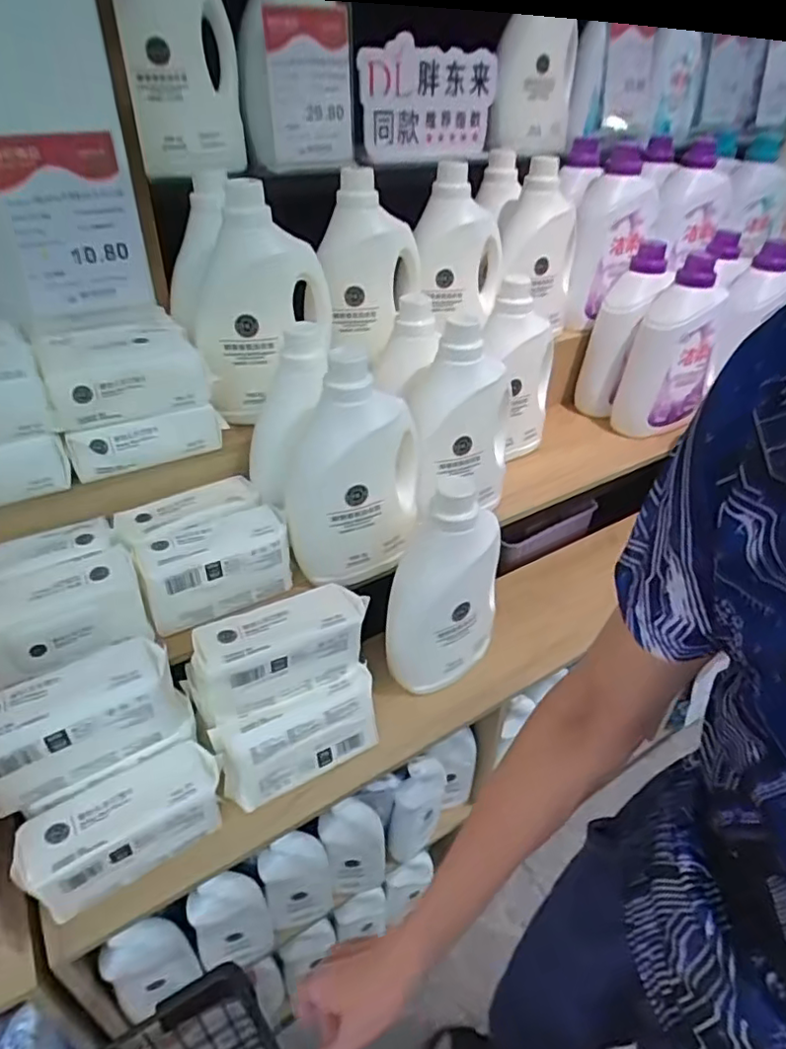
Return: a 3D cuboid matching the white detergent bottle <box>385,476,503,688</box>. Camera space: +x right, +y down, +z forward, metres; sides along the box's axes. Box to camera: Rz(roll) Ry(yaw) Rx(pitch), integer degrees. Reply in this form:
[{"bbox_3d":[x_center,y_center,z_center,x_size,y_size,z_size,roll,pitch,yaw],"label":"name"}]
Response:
[{"bbox_3d":[0.068,0.085,0.787,0.144,0.290,0.076,-28,46,-35],"label":"white detergent bottle"}]

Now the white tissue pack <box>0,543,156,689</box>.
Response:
[{"bbox_3d":[-0.391,0.106,0.696,0.198,0.089,0.084,-18,41,-27],"label":"white tissue pack"}]

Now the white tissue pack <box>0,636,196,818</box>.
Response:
[{"bbox_3d":[-0.324,0.207,0.632,0.216,0.109,0.075,-17,40,-25],"label":"white tissue pack"}]

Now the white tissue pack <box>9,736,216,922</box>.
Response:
[{"bbox_3d":[-0.279,0.315,0.641,0.196,0.083,0.082,-20,42,-28],"label":"white tissue pack"}]

